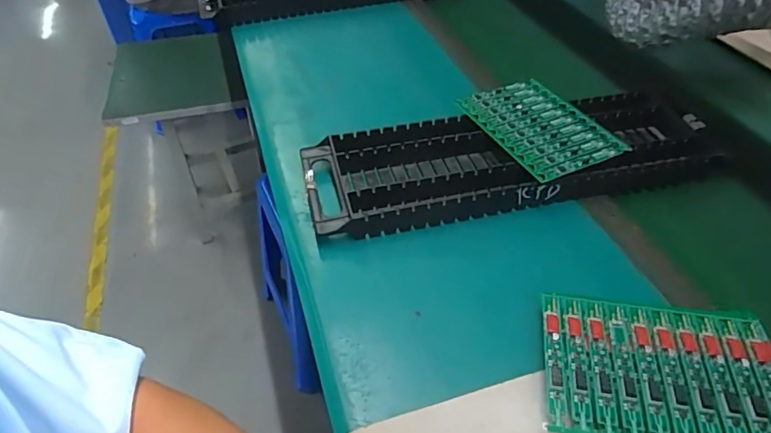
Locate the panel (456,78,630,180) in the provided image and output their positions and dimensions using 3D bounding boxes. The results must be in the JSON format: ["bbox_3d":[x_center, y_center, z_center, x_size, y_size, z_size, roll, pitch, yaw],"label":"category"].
[{"bbox_3d":[0.172,-0.103,0.572,0.117,0.005,0.157,-20,48,-19],"label":"panel"}]

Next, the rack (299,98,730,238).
[{"bbox_3d":[0.141,-0.063,0.568,0.459,0.043,0.138,-8,45,-8],"label":"rack"}]

